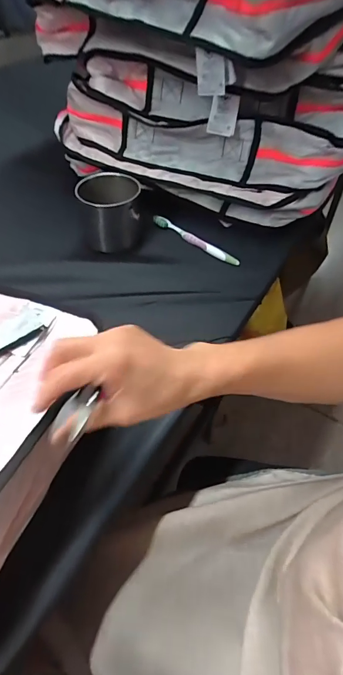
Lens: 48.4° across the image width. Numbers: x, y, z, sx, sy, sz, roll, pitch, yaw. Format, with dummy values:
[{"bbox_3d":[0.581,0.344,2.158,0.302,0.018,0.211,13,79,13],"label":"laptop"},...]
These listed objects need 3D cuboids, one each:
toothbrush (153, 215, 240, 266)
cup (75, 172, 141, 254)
[{"bbox_3d":[0.040,-0.172,0.664,0.183,0.010,0.016,36,57,25],"label":"toothbrush"},{"bbox_3d":[-0.103,-0.214,0.648,0.098,0.089,0.105,1,49,-1],"label":"cup"}]

